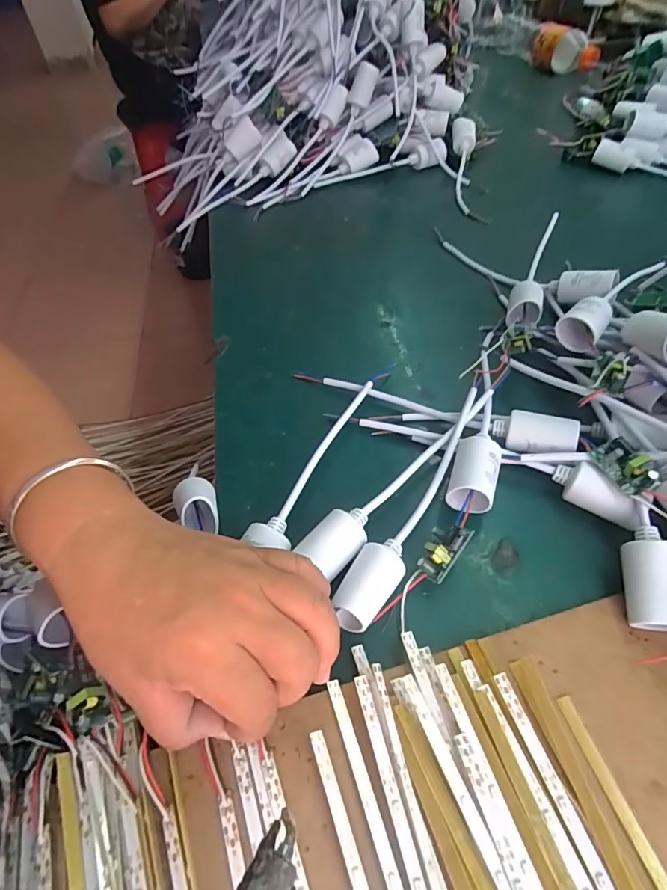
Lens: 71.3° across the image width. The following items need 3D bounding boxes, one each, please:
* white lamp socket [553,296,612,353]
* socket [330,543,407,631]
[{"bbox_3d":[0.183,-0.090,0.337,0.028,0.026,0.039,29,58,24],"label":"white lamp socket"},{"bbox_3d":[0.018,0.080,0.252,0.024,0.030,0.048,26,56,22],"label":"socket"}]

